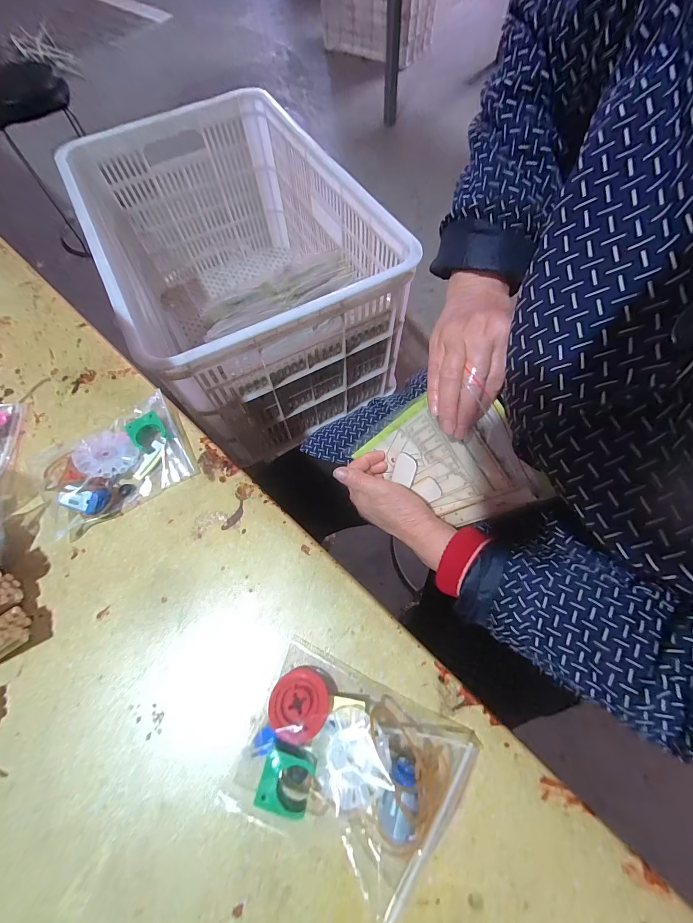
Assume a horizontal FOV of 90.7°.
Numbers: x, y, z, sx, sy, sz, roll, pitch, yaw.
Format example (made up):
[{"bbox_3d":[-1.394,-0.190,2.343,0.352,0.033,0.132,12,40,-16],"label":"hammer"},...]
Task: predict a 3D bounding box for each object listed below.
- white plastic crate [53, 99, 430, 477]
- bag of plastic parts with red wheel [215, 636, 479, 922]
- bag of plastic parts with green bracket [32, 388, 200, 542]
[{"bbox_3d":[-0.204,-0.373,0.695,0.397,0.323,0.607,-28,69,-10],"label":"white plastic crate"},{"bbox_3d":[0.001,0.158,0.177,0.107,0.022,0.080,24,71,11],"label":"bag of plastic parts with red wheel"},{"bbox_3d":[-0.174,-0.002,0.250,0.104,0.021,0.077,-29,70,-10],"label":"bag of plastic parts with green bracket"}]

